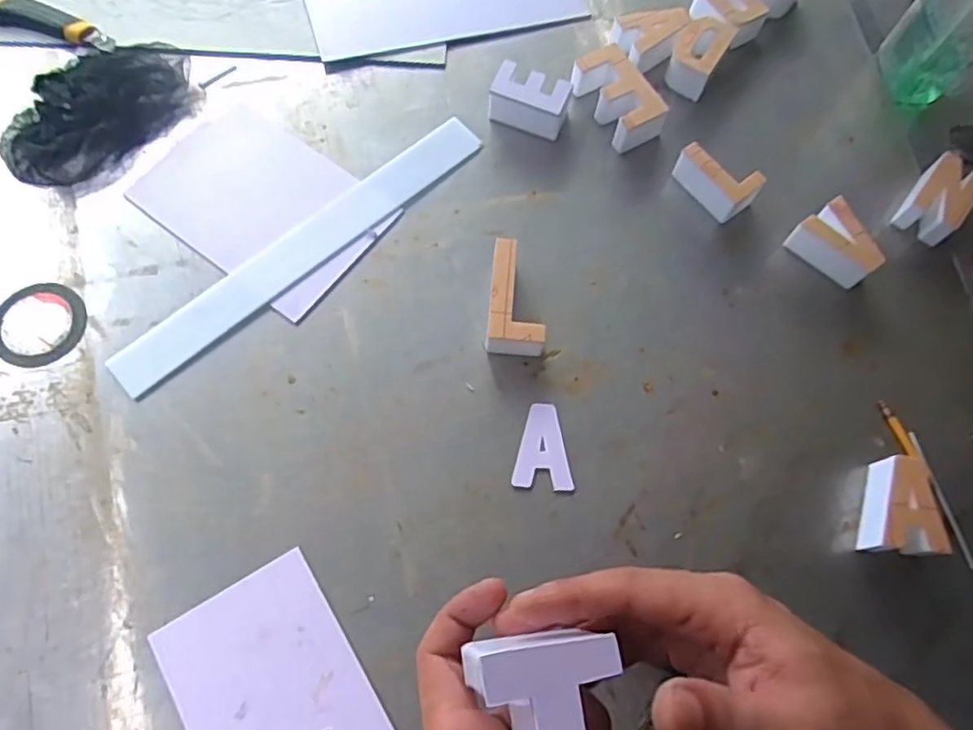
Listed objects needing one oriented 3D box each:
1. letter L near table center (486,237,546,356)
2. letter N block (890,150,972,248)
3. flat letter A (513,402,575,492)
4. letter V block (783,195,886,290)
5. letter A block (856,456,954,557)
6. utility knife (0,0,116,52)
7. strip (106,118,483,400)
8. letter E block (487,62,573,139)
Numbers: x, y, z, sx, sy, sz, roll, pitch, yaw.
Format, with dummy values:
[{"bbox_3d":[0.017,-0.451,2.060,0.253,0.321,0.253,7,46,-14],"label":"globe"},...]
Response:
[{"bbox_3d":[0.031,-0.066,0.649,0.057,0.045,0.111,5,69,0],"label":"letter L near table center"},{"bbox_3d":[0.483,-0.177,0.693,0.055,0.042,0.087,36,72,11],"label":"letter N block"},{"bbox_3d":[0.055,0.077,0.620,0.053,0.004,0.081,4,69,0],"label":"flat letter A"},{"bbox_3d":[0.364,-0.122,0.680,0.056,0.045,0.083,-35,74,-14],"label":"letter V block"},{"bbox_3d":[0.372,0.129,0.586,0.056,0.051,0.083,13,69,3],"label":"letter A block"},{"bbox_3d":[-0.499,-0.390,0.748,0.154,0.020,0.045,24,70,7],"label":"utility knife"},{"bbox_3d":[-0.184,-0.125,0.685,0.443,0.004,0.055,-40,76,-15],"label":"strip"},{"bbox_3d":[0.048,-0.294,0.730,0.085,0.048,0.048,18,70,5],"label":"letter E block"}]

